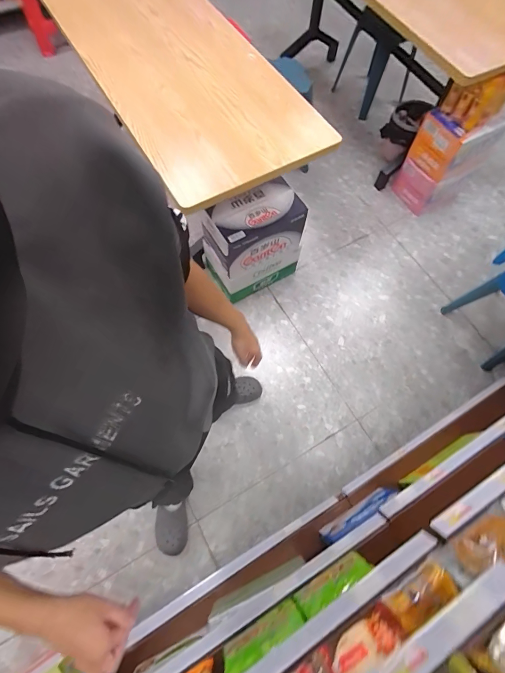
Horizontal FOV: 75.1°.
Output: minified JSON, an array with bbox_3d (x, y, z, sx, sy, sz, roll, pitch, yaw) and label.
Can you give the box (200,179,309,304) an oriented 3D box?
[{"bbox_3d":[0.013,-0.400,1.494,0.375,0.471,0.223,-33,72,-15],"label":"box"}]

